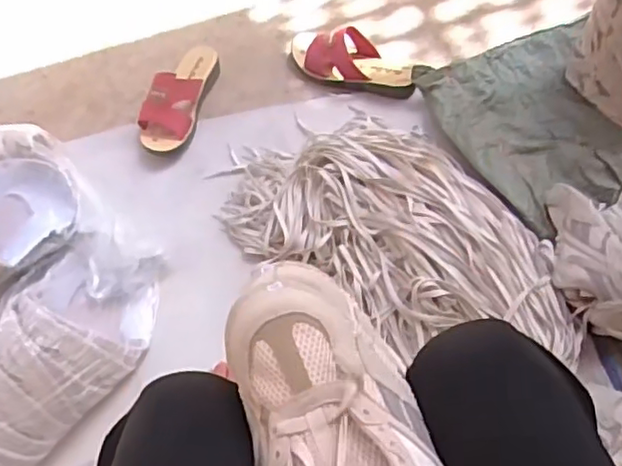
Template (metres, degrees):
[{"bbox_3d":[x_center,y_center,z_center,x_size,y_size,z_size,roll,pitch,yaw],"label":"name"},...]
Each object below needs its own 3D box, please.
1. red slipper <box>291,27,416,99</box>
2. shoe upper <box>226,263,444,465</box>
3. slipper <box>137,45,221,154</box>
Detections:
[{"bbox_3d":[0.069,-0.297,1.081,0.234,0.074,0.081,19,66,11],"label":"red slipper"},{"bbox_3d":[0.014,0.113,0.384,0.111,0.066,0.227,-11,64,-4],"label":"shoe upper"},{"bbox_3d":[-0.226,-0.235,1.063,0.087,0.063,0.222,12,65,7],"label":"slipper"}]

